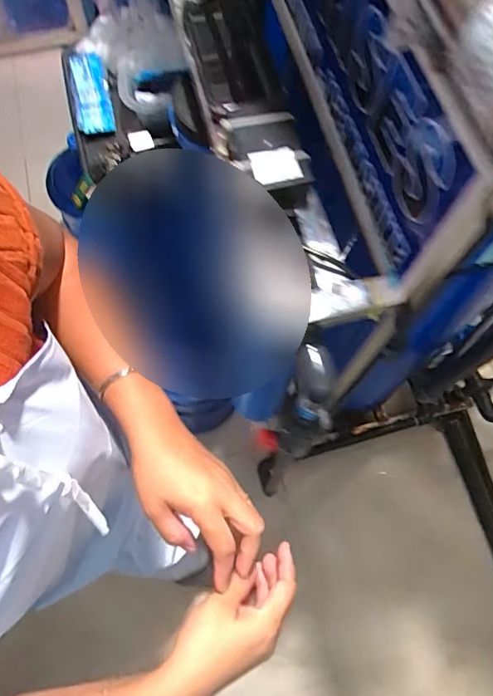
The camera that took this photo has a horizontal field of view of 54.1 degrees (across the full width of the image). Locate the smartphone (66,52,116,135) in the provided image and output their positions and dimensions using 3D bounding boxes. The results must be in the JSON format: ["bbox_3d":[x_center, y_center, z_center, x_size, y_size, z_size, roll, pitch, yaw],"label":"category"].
[{"bbox_3d":[-0.264,-0.430,0.818,0.067,0.011,0.162,-13,81,12],"label":"smartphone"}]

